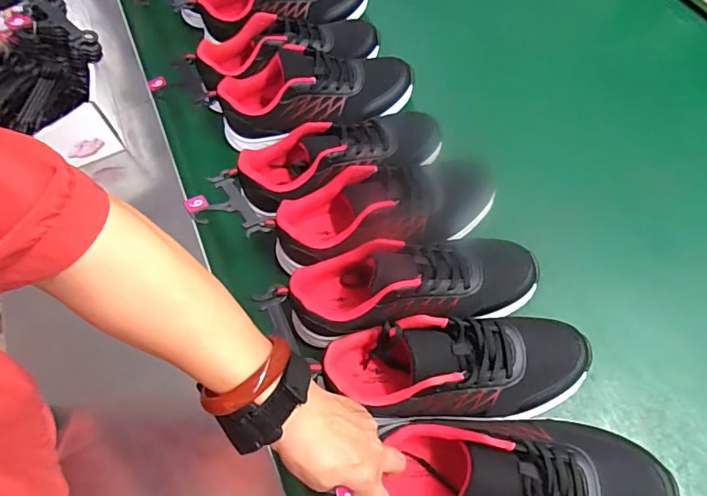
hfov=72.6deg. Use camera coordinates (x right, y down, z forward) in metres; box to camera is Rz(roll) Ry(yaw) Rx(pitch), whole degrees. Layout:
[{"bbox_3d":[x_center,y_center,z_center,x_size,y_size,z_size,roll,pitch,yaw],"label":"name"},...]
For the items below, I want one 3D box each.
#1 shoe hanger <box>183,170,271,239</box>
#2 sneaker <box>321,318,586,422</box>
[{"bbox_3d":[-0.146,-0.043,0.533,0.065,0.014,0.099,-26,63,-28],"label":"shoe hanger"},{"bbox_3d":[0.101,0.120,0.471,0.253,0.083,0.087,-5,59,0],"label":"sneaker"}]

